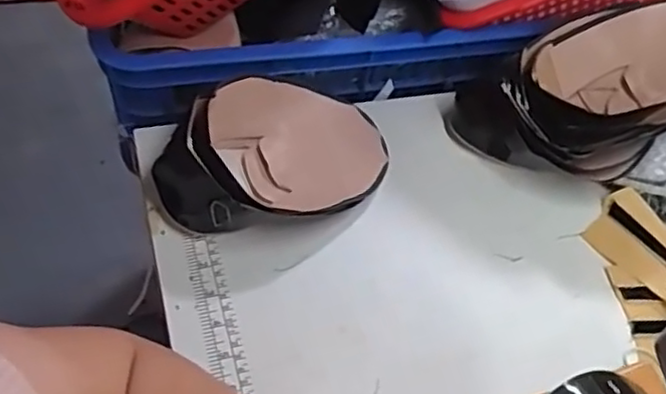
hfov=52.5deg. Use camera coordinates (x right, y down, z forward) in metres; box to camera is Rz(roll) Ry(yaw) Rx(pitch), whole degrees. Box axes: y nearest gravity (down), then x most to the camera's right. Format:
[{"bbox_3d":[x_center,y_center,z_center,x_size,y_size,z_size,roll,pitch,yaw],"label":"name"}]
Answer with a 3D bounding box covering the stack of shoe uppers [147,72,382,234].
[{"bbox_3d":[-0.045,-0.037,0.569,0.204,0.089,0.131,-24,61,-25],"label":"stack of shoe uppers"}]

